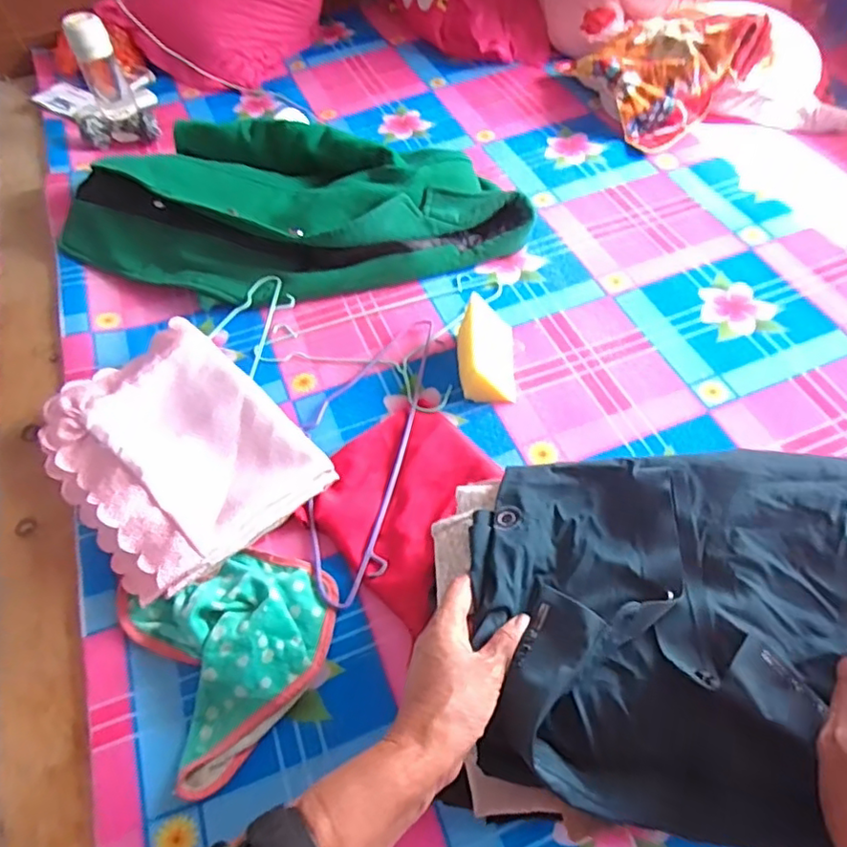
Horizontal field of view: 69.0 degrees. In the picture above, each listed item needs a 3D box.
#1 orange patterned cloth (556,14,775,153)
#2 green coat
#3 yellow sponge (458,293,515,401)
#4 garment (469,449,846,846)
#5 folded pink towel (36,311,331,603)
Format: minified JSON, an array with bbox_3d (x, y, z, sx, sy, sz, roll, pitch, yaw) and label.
[{"bbox_3d":[0.461,-0.695,1.171,0.291,0.080,0.309,-30,63,9],"label":"orange patterned cloth"},{"bbox_3d":[-0.215,-0.339,0.993,0.707,0.110,0.311,11,56,12],"label":"green coat"},{"bbox_3d":[0.086,-0.101,0.840,0.076,0.059,0.139,0,55,4],"label":"yellow sponge"},{"bbox_3d":[0.167,0.129,0.417,0.257,0.049,0.243,2,55,5],"label":"garment"},{"bbox_3d":[-0.305,0.036,0.757,0.247,0.062,0.313,-38,61,-21],"label":"folded pink towel"}]

